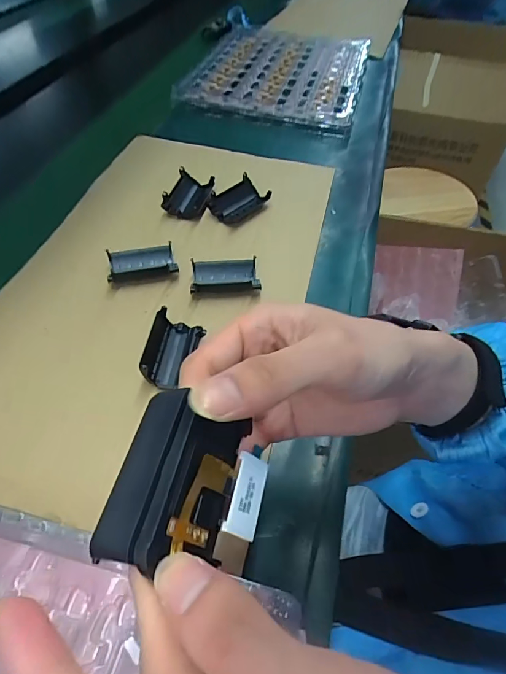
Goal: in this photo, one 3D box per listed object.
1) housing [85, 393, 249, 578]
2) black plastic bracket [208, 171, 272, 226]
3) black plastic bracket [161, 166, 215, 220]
[{"bbox_3d":[-0.030,0.053,0.148,0.044,0.015,0.063,13,54,8],"label":"housing"},{"bbox_3d":[-0.019,-0.166,0.477,0.068,0.027,0.042,-32,59,-23],"label":"black plastic bracket"},{"bbox_3d":[-0.078,-0.176,0.478,0.048,0.022,0.072,7,52,5],"label":"black plastic bracket"}]

